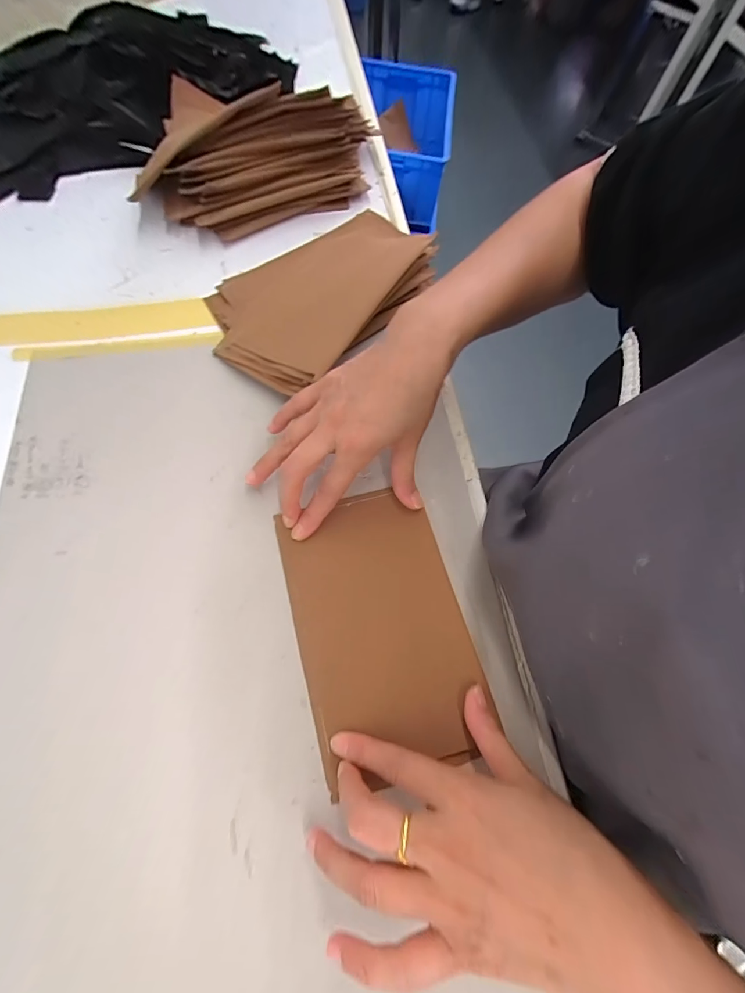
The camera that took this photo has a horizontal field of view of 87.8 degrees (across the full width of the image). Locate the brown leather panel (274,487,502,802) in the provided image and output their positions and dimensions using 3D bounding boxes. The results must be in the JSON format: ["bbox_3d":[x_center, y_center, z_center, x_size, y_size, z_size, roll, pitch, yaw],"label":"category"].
[{"bbox_3d":[0.004,0.084,0.274,0.114,0.008,0.180,-15,68,-7],"label":"brown leather panel"}]

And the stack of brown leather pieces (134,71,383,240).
[{"bbox_3d":[-0.110,-0.352,0.408,0.264,0.084,0.105,-23,69,-11],"label":"stack of brown leather pieces"}]

